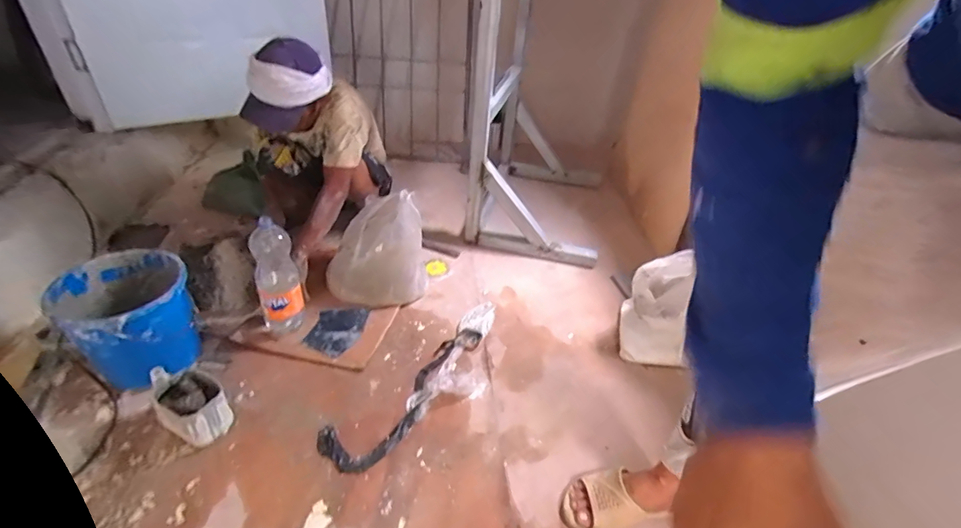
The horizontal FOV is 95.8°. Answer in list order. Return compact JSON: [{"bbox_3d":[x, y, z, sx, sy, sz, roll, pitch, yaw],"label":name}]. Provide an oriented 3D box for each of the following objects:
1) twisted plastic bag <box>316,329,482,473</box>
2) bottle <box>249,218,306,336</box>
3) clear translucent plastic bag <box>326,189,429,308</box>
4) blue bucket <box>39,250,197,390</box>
[{"bbox_3d":[-0.162,0.321,1.094,0.148,0.019,0.496,33,46,29],"label":"twisted plastic bag"},{"bbox_3d":[-0.523,0.048,1.124,0.110,0.339,0.094,-15,43,-24],"label":"bottle"},{"bbox_3d":[-0.310,-0.049,1.308,0.276,0.314,0.236,-4,40,-12],"label":"clear translucent plastic bag"},{"bbox_3d":[-0.816,0.137,1.043,0.264,0.250,0.236,32,46,29],"label":"blue bucket"}]

